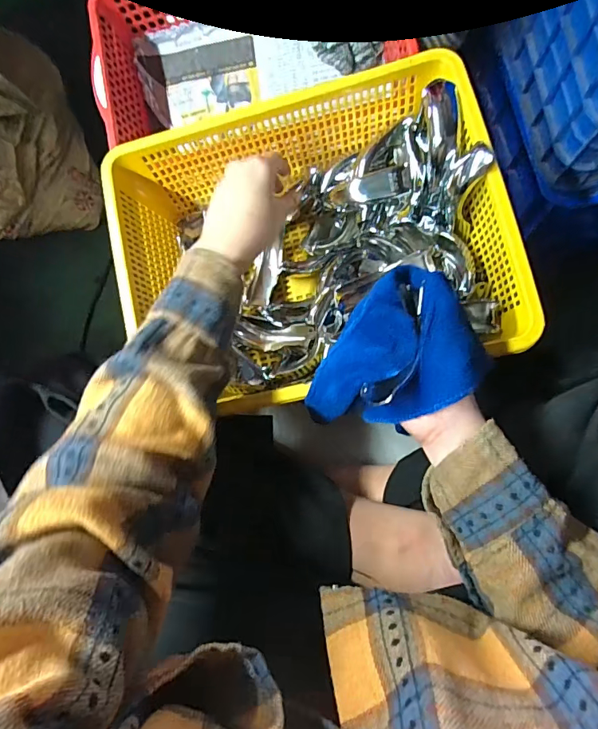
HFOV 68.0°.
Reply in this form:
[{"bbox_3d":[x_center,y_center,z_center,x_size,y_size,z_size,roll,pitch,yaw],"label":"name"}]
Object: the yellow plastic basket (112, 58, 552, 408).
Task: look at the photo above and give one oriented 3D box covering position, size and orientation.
[{"bbox_3d":[0.011,-0.120,0.489,0.382,0.128,0.302,-11,83,7],"label":"yellow plastic basket"}]

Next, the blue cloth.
[{"bbox_3d":[0.074,0.001,0.371,0.141,0.069,0.105,-39,80,2],"label":"blue cloth"}]

